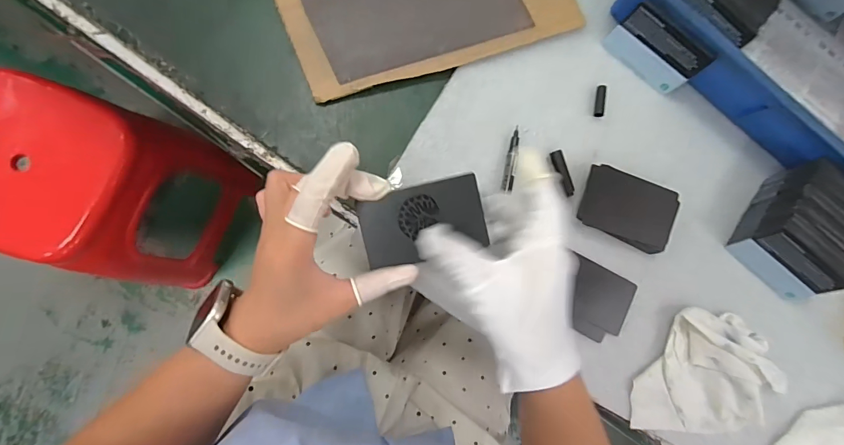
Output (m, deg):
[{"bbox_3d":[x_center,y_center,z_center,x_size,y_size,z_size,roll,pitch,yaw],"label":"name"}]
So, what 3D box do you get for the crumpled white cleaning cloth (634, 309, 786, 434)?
[{"bbox_3d":[0.277,0.142,0.356,0.148,0.025,0.112,5,84,-7],"label":"crumpled white cleaning cloth"}]

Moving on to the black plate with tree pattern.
[{"bbox_3d":[0.000,0.000,0.265,0.084,0.005,0.051,-12,91,4],"label":"black plate with tree pattern"}]

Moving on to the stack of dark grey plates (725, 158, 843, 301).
[{"bbox_3d":[0.374,0.010,0.369,0.087,0.054,0.103,40,81,-3],"label":"stack of dark grey plates"}]

